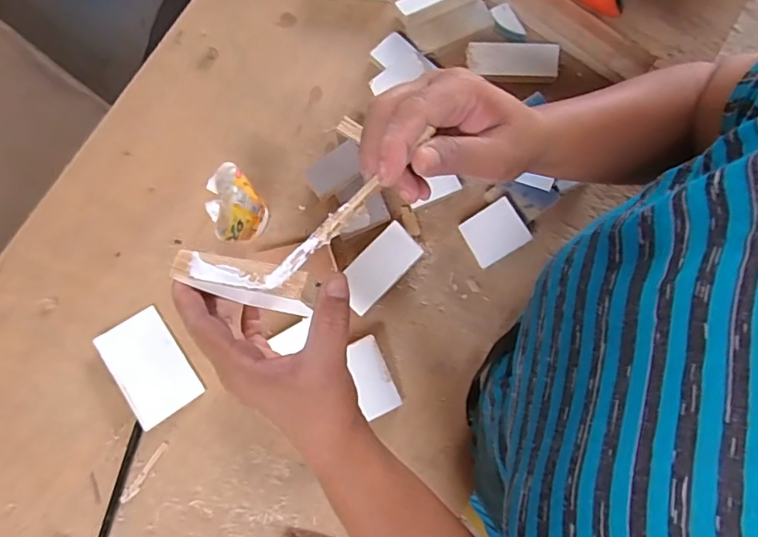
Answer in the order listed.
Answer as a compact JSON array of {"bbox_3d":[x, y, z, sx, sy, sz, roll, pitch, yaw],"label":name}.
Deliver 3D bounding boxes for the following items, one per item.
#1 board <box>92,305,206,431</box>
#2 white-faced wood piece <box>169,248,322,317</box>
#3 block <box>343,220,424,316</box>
[{"bbox_3d":[-0.226,0.096,0.500,0.070,0.004,0.104,-34,82,-7],"label":"board"},{"bbox_3d":[-0.079,0.007,0.294,0.089,0.017,0.024,13,78,19],"label":"white-faced wood piece"},{"bbox_3d":[0.000,-0.001,0.498,0.043,0.005,0.088,45,83,-5],"label":"block"}]

